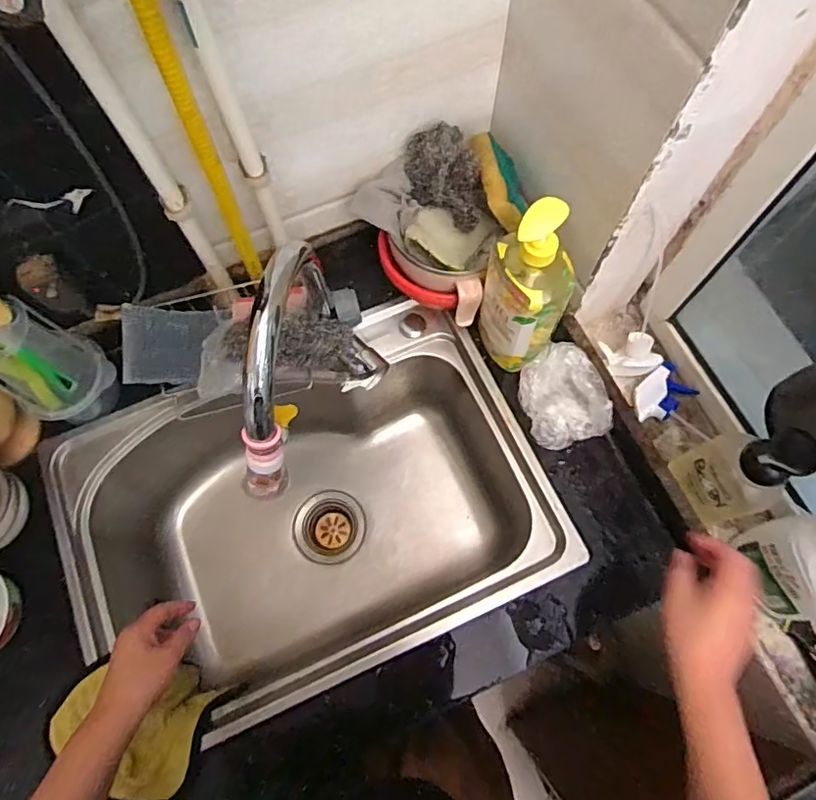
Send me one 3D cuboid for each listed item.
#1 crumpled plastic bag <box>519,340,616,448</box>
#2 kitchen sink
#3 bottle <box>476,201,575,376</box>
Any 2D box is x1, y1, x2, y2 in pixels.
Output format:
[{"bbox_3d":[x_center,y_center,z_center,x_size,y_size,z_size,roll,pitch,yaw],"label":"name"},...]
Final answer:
[{"bbox_3d":[0.192,-0.008,0.695,0.089,0.057,0.121,-19,71,-5],"label":"crumpled plastic bag"},{"bbox_3d":[-0.123,0.162,0.788,0.570,0.231,0.408,-24,72,-7],"label":"kitchen sink"},{"bbox_3d":[0.132,-0.116,0.627,0.091,0.255,0.076,6,71,4],"label":"bottle"}]

